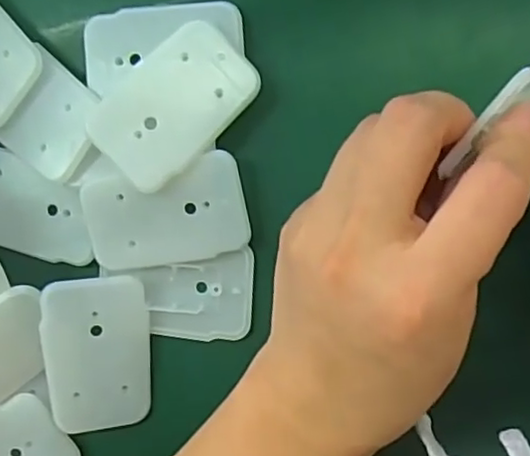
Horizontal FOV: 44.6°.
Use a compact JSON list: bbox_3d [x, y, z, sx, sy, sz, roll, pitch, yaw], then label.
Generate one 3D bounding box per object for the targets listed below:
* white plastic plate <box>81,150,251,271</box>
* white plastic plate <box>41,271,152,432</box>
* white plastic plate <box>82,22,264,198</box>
[{"bbox_3d":[-0.042,-0.005,0.272,0.067,0.005,0.041,-13,90,9],"label":"white plastic plate"},{"bbox_3d":[-0.073,0.056,0.283,0.043,0.004,0.068,-6,103,-18],"label":"white plastic plate"},{"bbox_3d":[-0.038,-0.051,0.266,0.045,0.007,0.066,44,89,1],"label":"white plastic plate"}]

